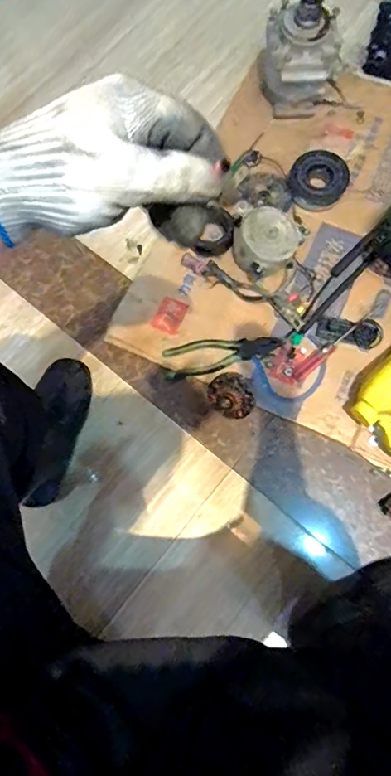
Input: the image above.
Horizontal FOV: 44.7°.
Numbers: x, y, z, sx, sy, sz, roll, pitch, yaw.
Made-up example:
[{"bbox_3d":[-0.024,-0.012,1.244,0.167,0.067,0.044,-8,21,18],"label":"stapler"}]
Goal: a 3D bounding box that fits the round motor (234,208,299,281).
[{"bbox_3d":[0.123,-0.245,0.819,0.110,0.067,0.118,-1,76,3],"label":"round motor"}]

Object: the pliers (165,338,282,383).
[{"bbox_3d":[0.048,-0.059,0.804,0.200,0.015,0.053,-10,75,-2],"label":"pliers"}]

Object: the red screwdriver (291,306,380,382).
[{"bbox_3d":[0.236,-0.079,0.802,0.193,0.017,0.023,-42,77,-7],"label":"red screwdriver"}]

